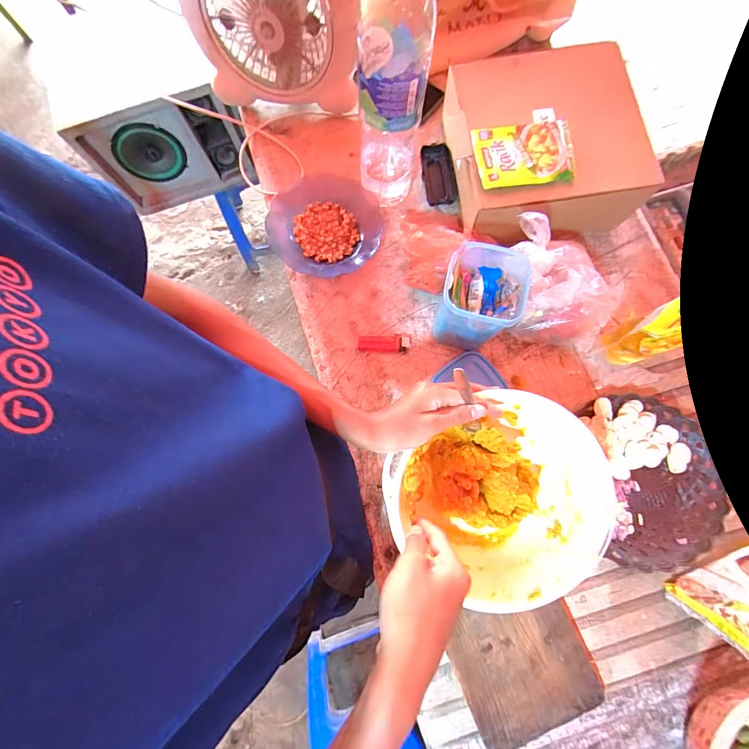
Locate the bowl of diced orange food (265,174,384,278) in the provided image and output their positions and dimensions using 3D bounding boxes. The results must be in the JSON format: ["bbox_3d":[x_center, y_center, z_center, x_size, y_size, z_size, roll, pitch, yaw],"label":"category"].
[{"bbox_3d":[-0.083,-0.244,0.574,0.185,0.053,0.175,0,78,1],"label":"bowl of diced orange food"}]

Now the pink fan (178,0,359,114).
[{"bbox_3d":[-0.152,-0.547,0.519,0.256,0.228,0.101,1,80,-1],"label":"pink fan"}]

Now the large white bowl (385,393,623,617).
[{"bbox_3d":[0.158,0.153,0.432,0.211,0.131,0.217,0,78,1],"label":"large white bowl"}]

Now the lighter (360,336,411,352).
[{"bbox_3d":[0.016,-0.049,0.552,0.079,0.014,0.024,-1,78,1],"label":"lighter"}]

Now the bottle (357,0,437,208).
[{"bbox_3d":[0.021,-0.361,0.464,0.086,0.311,0.090,4,78,1],"label":"bottle"}]

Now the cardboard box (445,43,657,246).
[{"bbox_3d":[0.258,-0.361,0.560,0.271,0.118,0.271,-5,81,-1],"label":"cardboard box"}]

